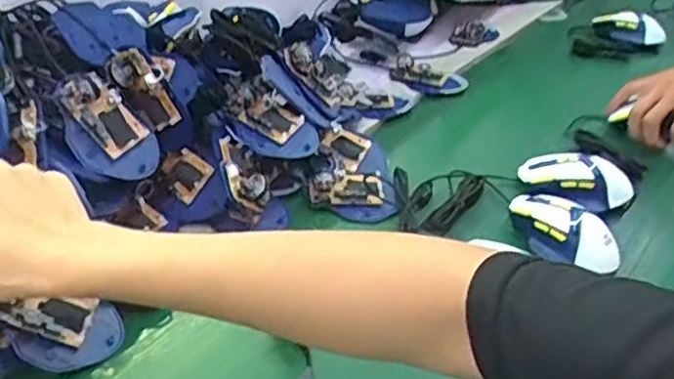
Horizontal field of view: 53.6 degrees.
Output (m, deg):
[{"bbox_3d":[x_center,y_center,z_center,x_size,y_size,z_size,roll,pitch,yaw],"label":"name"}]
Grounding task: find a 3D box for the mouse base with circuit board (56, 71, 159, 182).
[{"bbox_3d":[-0.211,-0.056,0.613,0.069,0.108,0.023,-43,15,-31],"label":"mouse base with circuit board"}]

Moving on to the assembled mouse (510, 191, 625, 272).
[{"bbox_3d":[0.229,0.035,0.678,0.056,0.039,0.117,-18,38,-29],"label":"assembled mouse"}]

